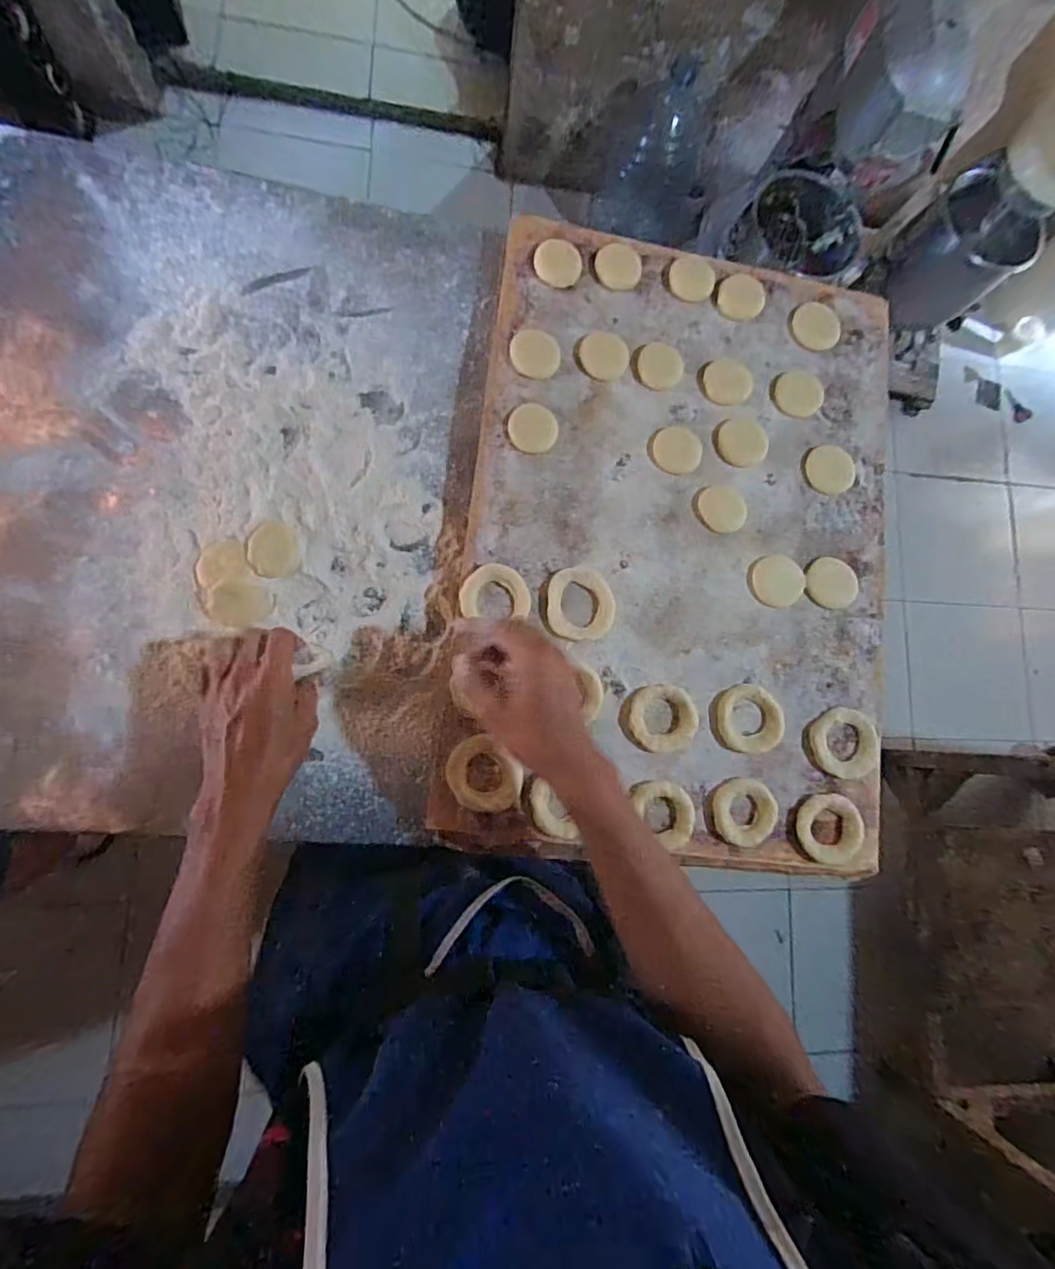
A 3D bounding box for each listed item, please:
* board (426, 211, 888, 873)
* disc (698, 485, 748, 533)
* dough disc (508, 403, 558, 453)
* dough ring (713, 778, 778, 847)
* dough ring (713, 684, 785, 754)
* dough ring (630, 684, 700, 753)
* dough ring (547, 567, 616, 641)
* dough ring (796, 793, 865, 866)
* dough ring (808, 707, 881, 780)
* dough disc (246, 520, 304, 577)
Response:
[{"bbox_3d":[0.151,-0.100,0.542,0.420,0.027,0.601,9,81,-8],"label":"board"},{"bbox_3d":[0.190,-0.123,0.546,0.045,0.004,0.048,1,83,-9],"label":"disc"},{"bbox_3d":[0.005,-0.196,0.536,0.045,0.010,0.048,1,83,-9],"label":"dough disc"},{"bbox_3d":[0.193,0.158,0.502,0.054,0.018,0.056,1,83,-9],"label":"dough ring"},{"bbox_3d":[0.202,0.077,0.515,0.061,0.012,0.061,1,83,-9],"label":"dough ring"},{"bbox_3d":[0.121,0.075,0.501,0.059,0.013,0.058,1,83,-9],"label":"dough ring"},{"bbox_3d":[0.049,-0.029,0.513,0.060,0.008,0.065,1,83,-9],"label":"dough ring"},{"bbox_3d":[0.273,0.175,0.510,0.058,0.012,0.061,1,83,-9],"label":"dough ring"},{"bbox_3d":[0.294,0.100,0.522,0.064,0.008,0.063,1,83,-9],"label":"dough ring"},{"bbox_3d":[-0.224,-0.076,0.499,0.043,0.005,0.049,0,89,-22],"label":"dough disc"}]

